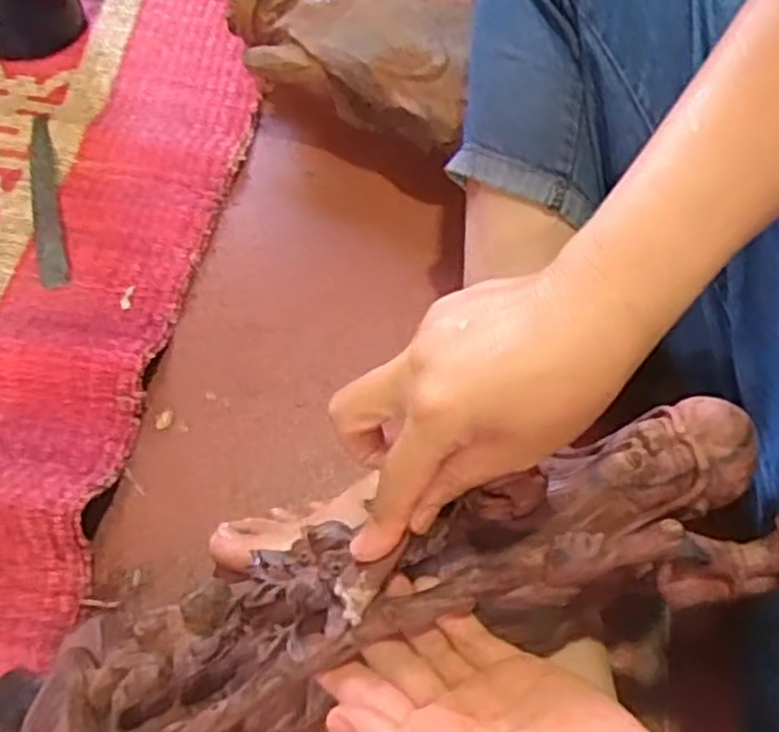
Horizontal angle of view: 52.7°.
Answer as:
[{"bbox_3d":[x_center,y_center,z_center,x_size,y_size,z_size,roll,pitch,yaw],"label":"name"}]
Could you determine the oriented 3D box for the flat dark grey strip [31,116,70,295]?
[{"bbox_3d":[-0.272,-0.135,0.622,0.021,0.004,0.175,-12,63,-11],"label":"flat dark grey strip"}]

